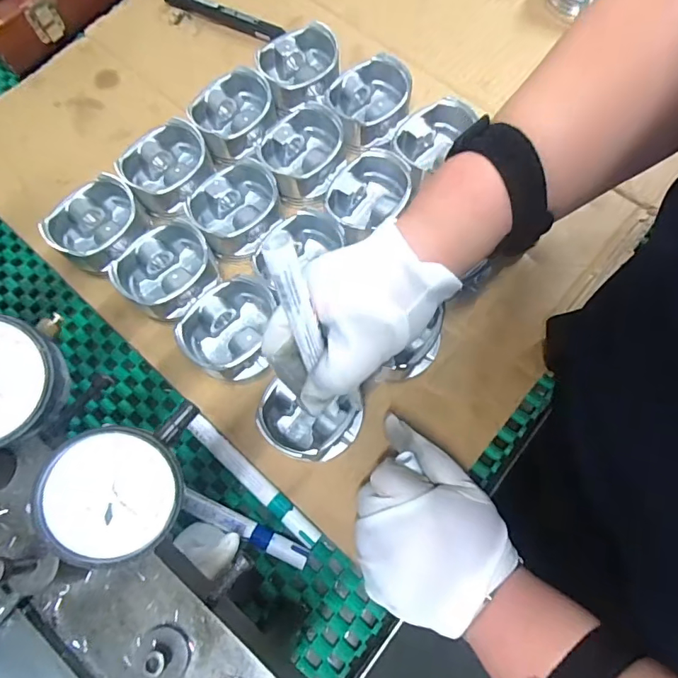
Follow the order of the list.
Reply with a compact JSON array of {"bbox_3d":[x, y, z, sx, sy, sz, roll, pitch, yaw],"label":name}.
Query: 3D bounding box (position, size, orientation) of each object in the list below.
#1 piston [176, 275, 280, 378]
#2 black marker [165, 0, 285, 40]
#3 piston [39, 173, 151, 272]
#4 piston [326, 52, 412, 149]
[{"bbox_3d":[-0.083,-0.005,0.369,0.070,0.054,0.076,4,71,3],"label":"piston"},{"bbox_3d":[-0.124,-0.341,0.488,0.142,0.017,0.014,26,71,10],"label":"black marker"},{"bbox_3d":[-0.203,-0.095,0.402,0.078,0.053,0.066,-42,75,-12],"label":"piston"},{"bbox_3d":[0.028,-0.212,0.417,0.076,0.042,0.068,-33,73,-11],"label":"piston"}]

